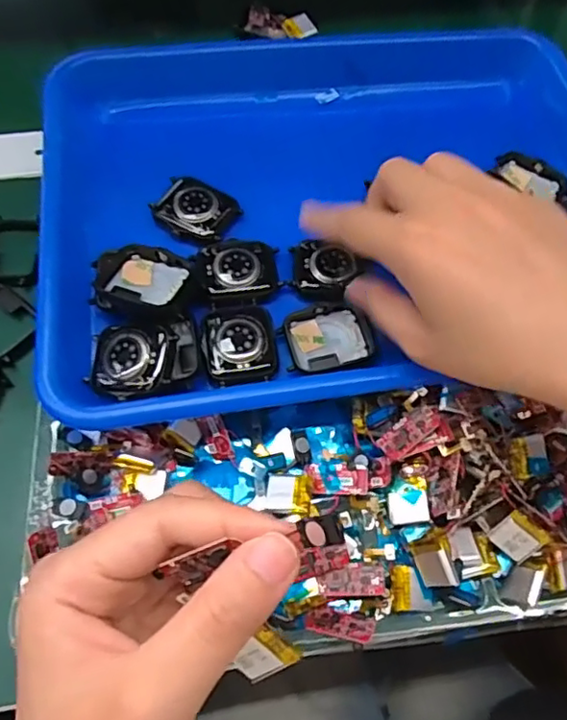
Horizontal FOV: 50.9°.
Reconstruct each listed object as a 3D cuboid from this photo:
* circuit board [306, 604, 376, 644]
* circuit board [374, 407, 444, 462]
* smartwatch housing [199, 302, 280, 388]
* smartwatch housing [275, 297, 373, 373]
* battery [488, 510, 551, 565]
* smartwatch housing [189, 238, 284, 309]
[{"bbox_3d":[0.024,0.113,0.254,0.029,0.004,0.015,2,28,19],"label":"circuit board"},{"bbox_3d":[0.059,0.033,0.277,0.032,0.006,0.013,-37,69,-1],"label":"circuit board"},{"bbox_3d":[-0.022,-0.009,0.302,0.037,0.011,0.045,-10,63,-6],"label":"smartwatch housing"},{"bbox_3d":[0.022,-0.011,0.307,0.043,0.007,0.035,-18,65,-11],"label":"smartwatch housing"},{"bbox_3d":[0.104,0.079,0.265,0.019,0.019,0.004,44,27,11],"label":"battery"},{"bbox_3d":[-0.024,-0.048,0.321,0.043,0.011,0.040,-12,64,-8],"label":"smartwatch housing"}]

